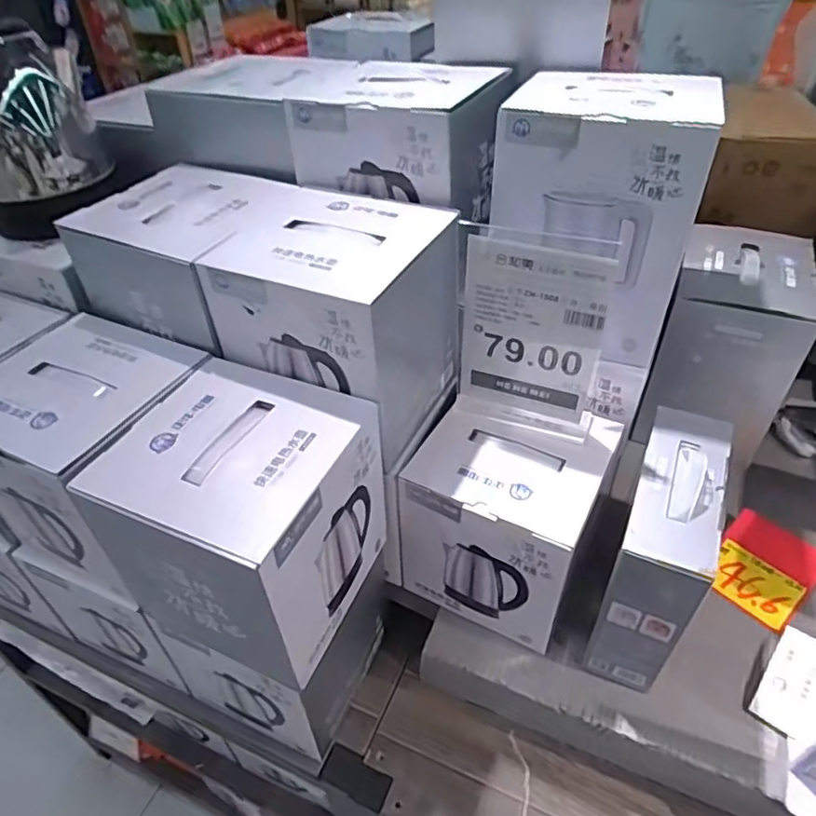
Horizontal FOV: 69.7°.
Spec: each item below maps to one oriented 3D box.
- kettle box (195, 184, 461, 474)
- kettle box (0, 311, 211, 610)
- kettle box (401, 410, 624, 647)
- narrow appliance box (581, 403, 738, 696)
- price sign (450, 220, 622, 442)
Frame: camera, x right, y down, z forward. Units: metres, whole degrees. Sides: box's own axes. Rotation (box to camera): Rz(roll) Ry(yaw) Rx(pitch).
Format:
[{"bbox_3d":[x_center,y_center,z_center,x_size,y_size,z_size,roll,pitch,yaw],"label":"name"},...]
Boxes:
[{"bbox_3d":[-0.065,-0.086,0.609,0.197,0.200,0.168,17,45,20],"label":"kettle box"},{"bbox_3d":[-0.321,0.046,0.621,0.196,0.198,0.194,20,46,22],"label":"kettle box"},{"bbox_3d":[0.110,0.123,0.675,0.181,0.194,0.171,20,46,22],"label":"kettle box"},{"bbox_3d":[0.265,0.141,0.624,0.074,0.231,0.205,17,45,20],"label":"narrow appliance box"},{"bbox_3d":[0.118,-0.070,0.588,0.145,0.213,0.028,13,44,15],"label":"price sign"}]

